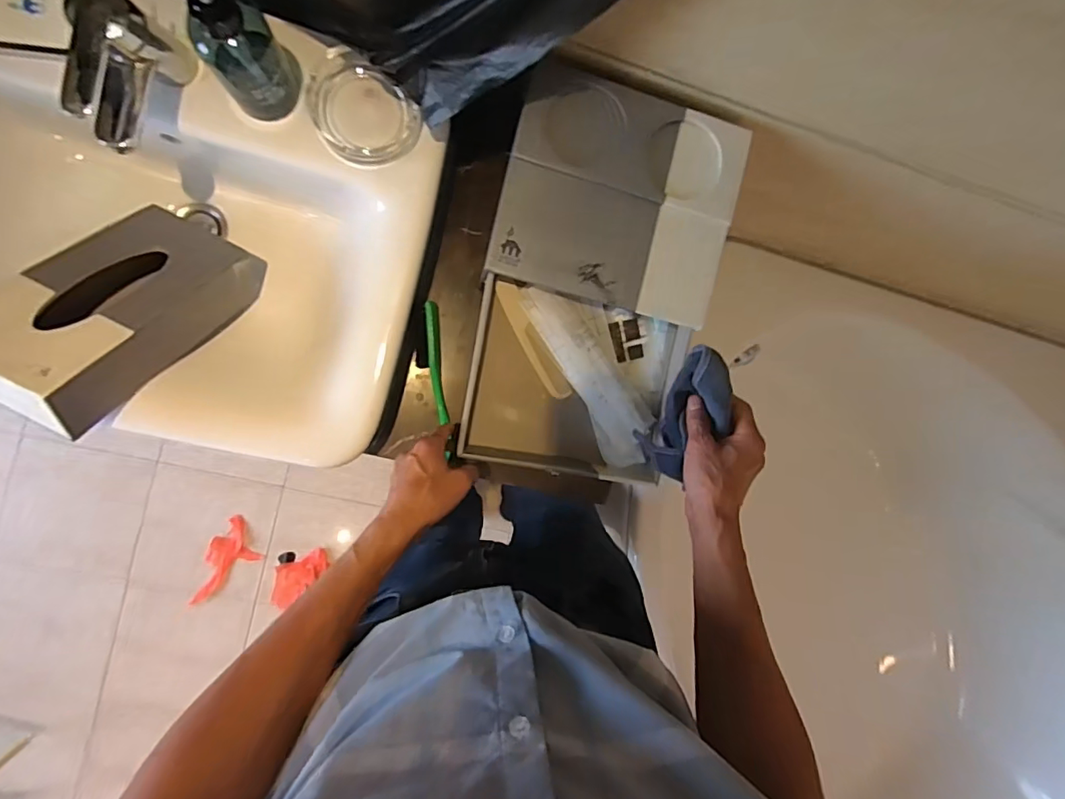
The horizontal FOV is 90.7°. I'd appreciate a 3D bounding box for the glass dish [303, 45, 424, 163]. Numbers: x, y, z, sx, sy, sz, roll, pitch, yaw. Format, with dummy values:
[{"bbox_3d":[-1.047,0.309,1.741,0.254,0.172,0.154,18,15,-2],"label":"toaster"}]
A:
[{"bbox_3d":[-0.174,-0.288,0.539,0.110,0.039,0.086,26,87,-9],"label":"glass dish"}]

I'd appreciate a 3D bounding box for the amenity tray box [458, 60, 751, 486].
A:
[{"bbox_3d":[0.069,-0.122,0.600,0.244,0.087,0.415,12,90,-10],"label":"amenity tray box"}]

